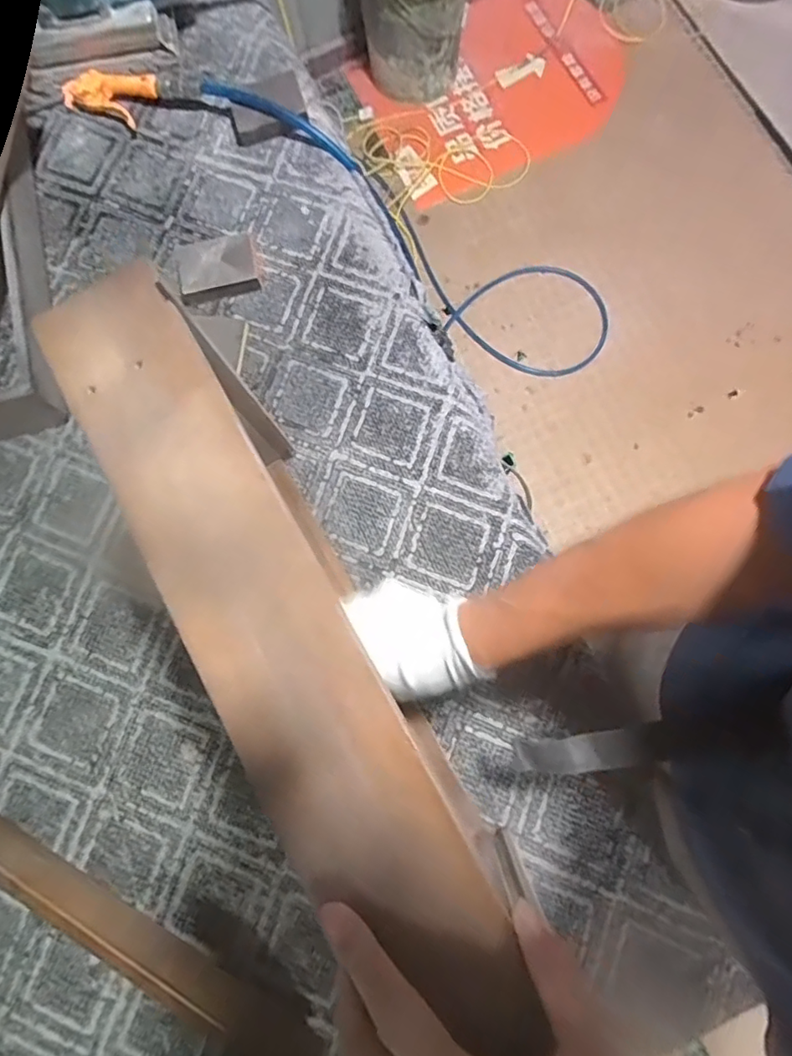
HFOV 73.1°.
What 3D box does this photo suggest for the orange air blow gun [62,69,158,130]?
[{"bbox_3d":[-0.400,-0.610,0.752,0.128,0.035,0.062,18,79,5],"label":"orange air blow gun"}]

